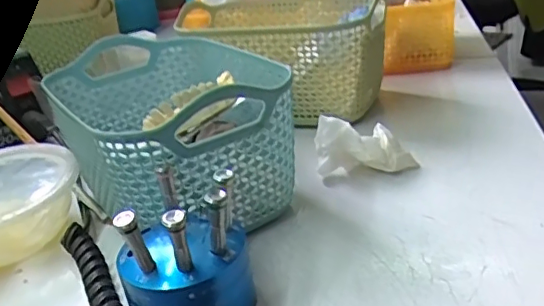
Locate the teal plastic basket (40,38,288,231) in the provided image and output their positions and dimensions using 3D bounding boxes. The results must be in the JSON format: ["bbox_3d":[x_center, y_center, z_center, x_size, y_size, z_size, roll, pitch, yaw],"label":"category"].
[{"bbox_3d":[-0.061,-0.013,0.357,0.115,0.087,0.172,-19,28,-25],"label":"teal plastic basket"}]

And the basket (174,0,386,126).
[{"bbox_3d":[0.012,-0.085,0.477,0.164,0.080,0.127,5,28,23],"label":"basket"}]

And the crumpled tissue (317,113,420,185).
[{"bbox_3d":[0.060,-0.004,0.364,0.062,0.040,0.018,-5,25,3],"label":"crumpled tissue"}]

